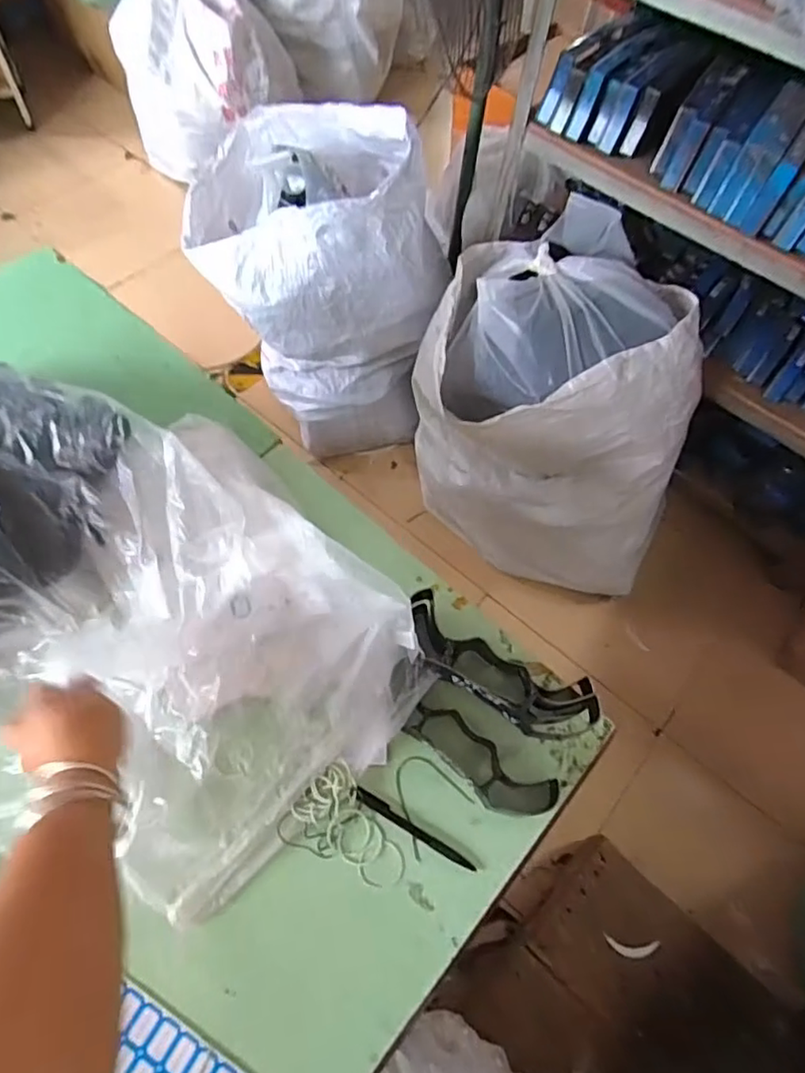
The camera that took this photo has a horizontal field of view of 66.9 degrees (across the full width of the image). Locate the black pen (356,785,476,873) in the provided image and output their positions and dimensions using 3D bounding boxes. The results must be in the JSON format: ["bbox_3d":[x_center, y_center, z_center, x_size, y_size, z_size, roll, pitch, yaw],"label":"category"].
[{"bbox_3d":[0.011,0.284,0.588,0.130,0.013,0.012,31,65,13],"label":"black pen"}]

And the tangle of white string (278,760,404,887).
[{"bbox_3d":[-0.049,0.282,0.580,0.117,0.018,0.082,35,66,15],"label":"tangle of white string"}]

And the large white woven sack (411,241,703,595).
[{"bbox_3d":[0.333,-0.256,1.367,0.619,0.586,0.435,25,64,10],"label":"large white woven sack"}]

